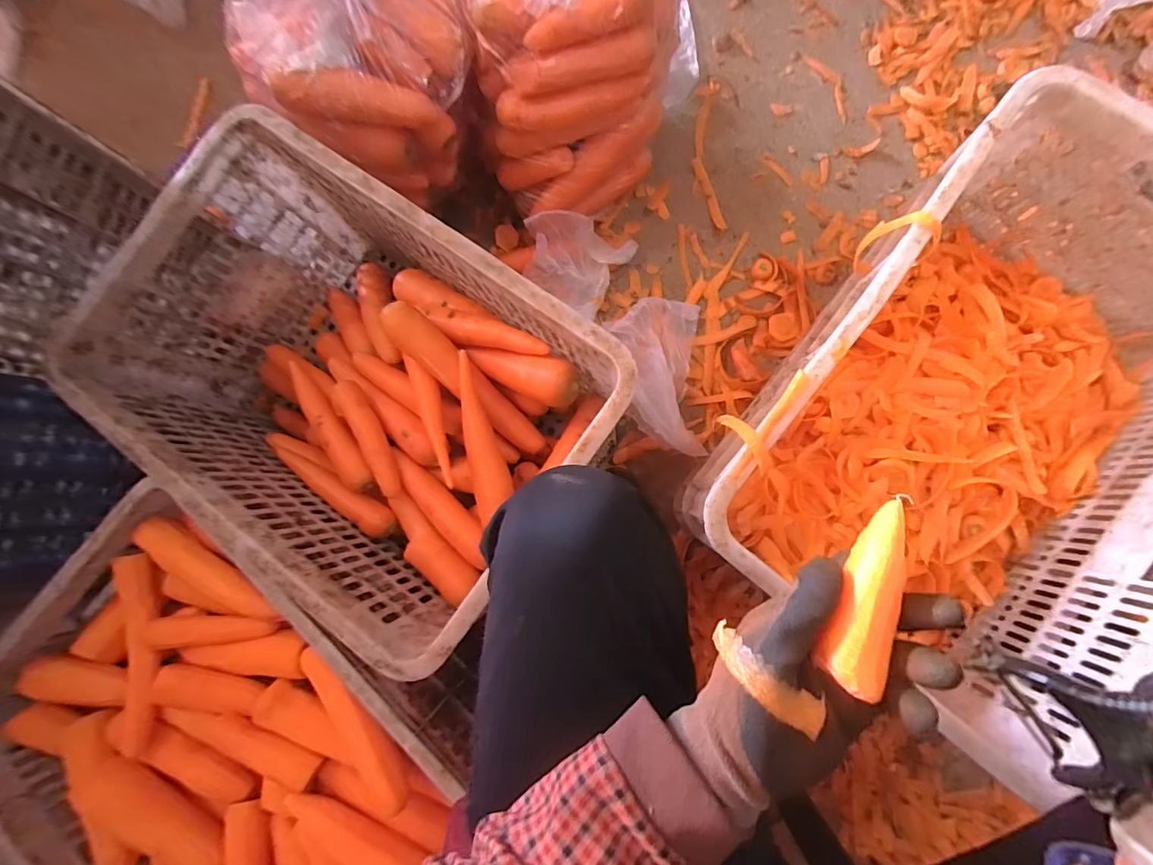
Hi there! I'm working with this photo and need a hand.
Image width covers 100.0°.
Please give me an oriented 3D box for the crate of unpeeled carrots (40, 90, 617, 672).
[{"bbox_3d":[-0.236,-0.046,0.576,0.502,0.249,0.361,35,88,8],"label":"crate of unpeeled carrots"}]

